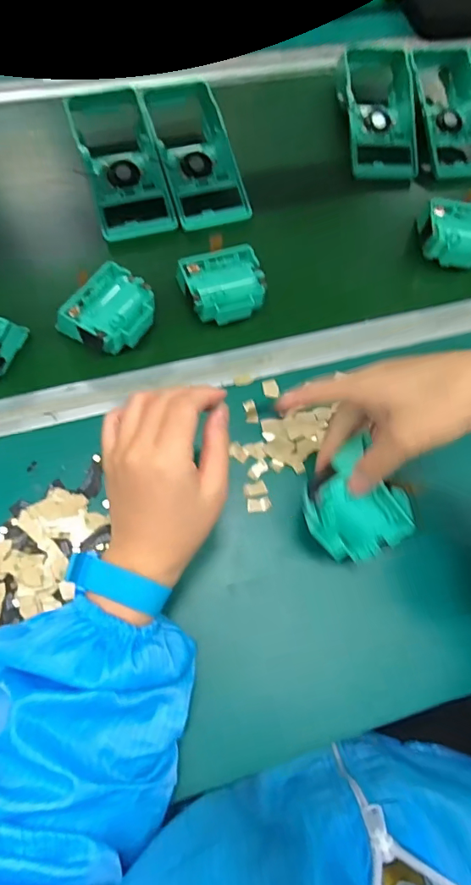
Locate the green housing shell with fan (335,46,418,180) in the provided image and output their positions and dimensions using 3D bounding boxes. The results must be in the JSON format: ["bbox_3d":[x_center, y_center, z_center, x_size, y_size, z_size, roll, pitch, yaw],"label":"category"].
[{"bbox_3d":[0.171,-0.397,0.583,0.090,0.052,0.169,0,71,-2],"label":"green housing shell with fan"}]

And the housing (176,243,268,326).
[{"bbox_3d":[-0.013,-0.149,0.472,0.077,0.042,0.069,-15,72,-7],"label":"housing"}]

